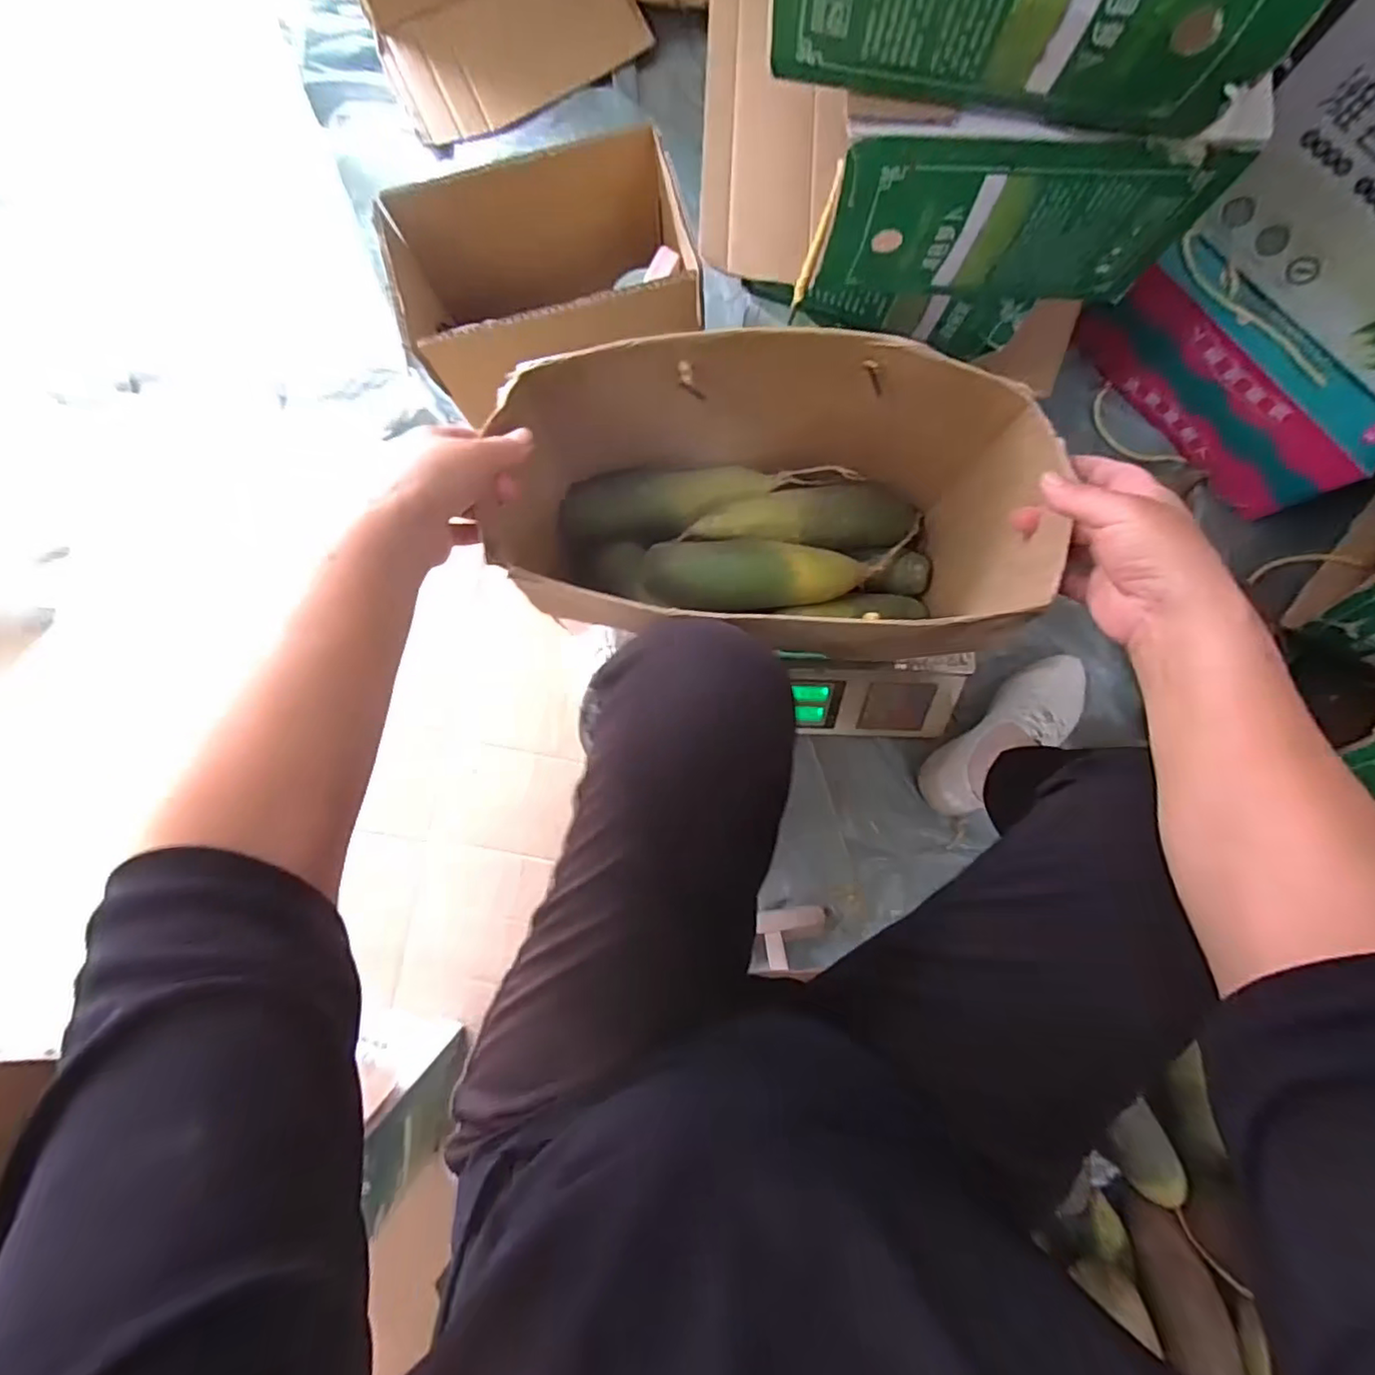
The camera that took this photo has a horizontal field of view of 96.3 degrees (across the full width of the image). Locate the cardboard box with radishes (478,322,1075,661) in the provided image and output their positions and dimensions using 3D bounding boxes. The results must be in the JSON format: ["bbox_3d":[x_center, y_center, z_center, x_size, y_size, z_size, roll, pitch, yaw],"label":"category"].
[{"bbox_3d":[0.058,-0.137,0.505,0.375,0.216,0.201,7,87,1],"label":"cardboard box with radishes"}]

